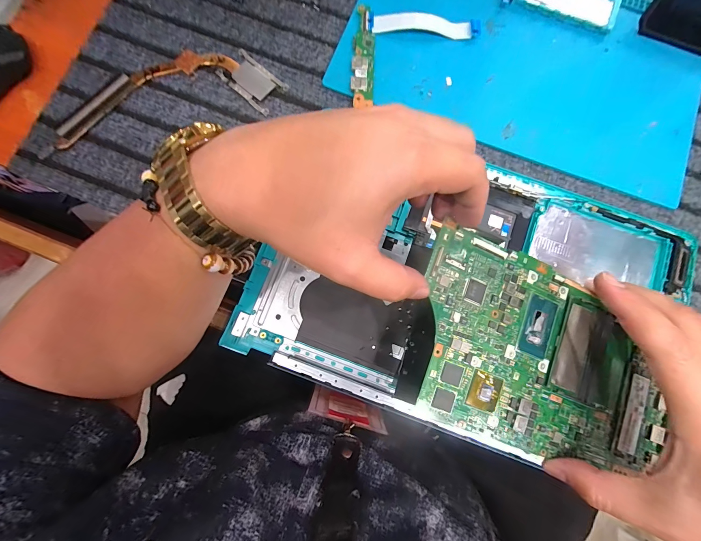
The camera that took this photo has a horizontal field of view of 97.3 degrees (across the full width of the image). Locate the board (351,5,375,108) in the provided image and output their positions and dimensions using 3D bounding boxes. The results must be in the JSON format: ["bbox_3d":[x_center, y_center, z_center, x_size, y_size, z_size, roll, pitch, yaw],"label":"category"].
[{"bbox_3d":[0.013,-0.207,0.296,0.021,0.006,0.106,3,79,-1],"label":"board"}]

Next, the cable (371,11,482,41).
[{"bbox_3d":[0.073,-0.246,0.305,0.108,0.004,0.031,2,79,-1],"label":"cable"}]

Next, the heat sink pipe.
[{"bbox_3d":[-0.174,-0.167,0.287,0.222,0.015,0.079,-14,80,-4],"label":"heat sink pipe"}]

